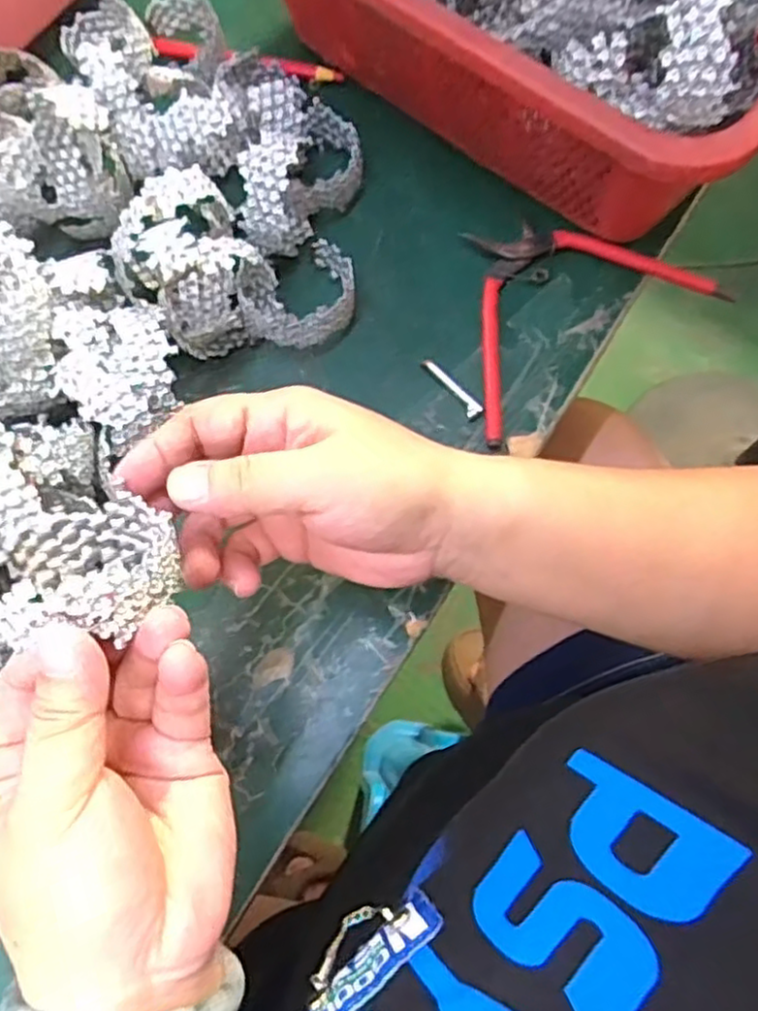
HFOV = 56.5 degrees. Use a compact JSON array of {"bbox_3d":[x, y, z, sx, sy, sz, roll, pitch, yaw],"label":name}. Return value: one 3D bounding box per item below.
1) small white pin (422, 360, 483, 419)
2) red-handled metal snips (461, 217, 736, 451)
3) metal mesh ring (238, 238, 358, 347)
[{"bbox_3d":[0.039,-0.063,0.376,0.008,0.004,0.041,-36,74,-11],"label":"small white pin"},{"bbox_3d":[0.101,-0.118,0.396,0.166,0.010,0.110,-31,74,-10],"label":"red-handled metal snips"},{"bbox_3d":[-0.043,-0.115,0.383,0.059,0.031,0.057,0,71,0],"label":"metal mesh ring"}]

